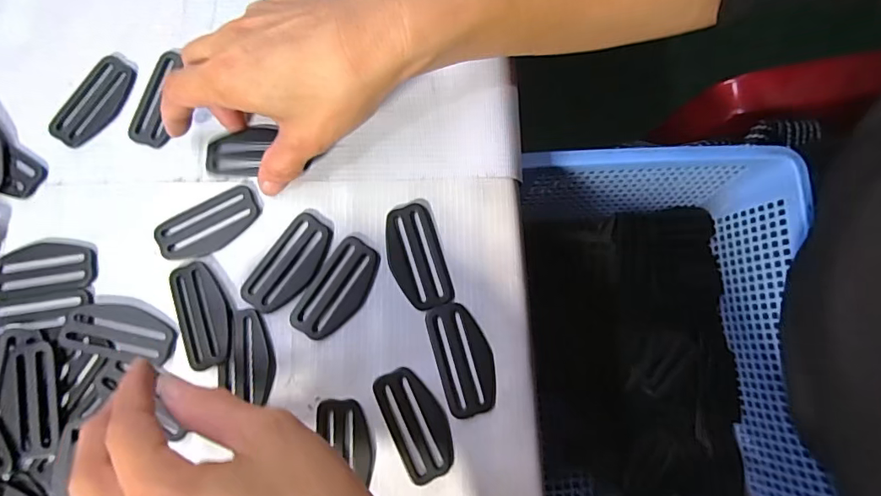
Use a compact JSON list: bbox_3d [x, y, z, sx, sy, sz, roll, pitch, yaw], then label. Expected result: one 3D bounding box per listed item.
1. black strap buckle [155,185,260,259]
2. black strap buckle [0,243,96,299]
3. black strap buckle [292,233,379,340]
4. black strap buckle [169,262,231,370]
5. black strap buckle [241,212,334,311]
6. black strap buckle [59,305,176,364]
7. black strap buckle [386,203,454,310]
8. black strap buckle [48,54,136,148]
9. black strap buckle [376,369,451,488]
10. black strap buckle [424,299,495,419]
[{"bbox_3d":[-0.134,-0.013,0.279,0.058,0.004,0.029,-28,80,-4],"label":"black strap buckle"},{"bbox_3d":[-0.228,0.012,0.277,0.058,0.004,0.029,-8,79,0],"label":"black strap buckle"},{"bbox_3d":[-0.057,0.024,0.271,0.029,0.004,0.059,33,82,7],"label":"black strap buckle"},{"bbox_3d":[-0.133,0.037,0.270,0.028,0.004,0.058,-22,80,-3],"label":"black strap buckle"},{"bbox_3d":[-0.085,0.009,0.273,0.030,0.004,0.059,35,82,7],"label":"black strap buckle"},{"bbox_3d":[-0.177,0.046,0.269,0.058,0.007,0.027,12,80,3],"label":"black strap buckle"},{"bbox_3d":[-0.014,0.005,0.274,0.029,0.004,0.059,-18,80,-2],"label":"black strap buckle"},{"bbox_3d":[-0.208,-0.088,0.292,0.031,0.004,0.059,31,82,7],"label":"black strap buckle"},{"bbox_3d":[-0.013,0.093,0.259,0.030,0.004,0.058,-25,80,-3],"label":"black strap buckle"},{"bbox_3d":[0.012,0.060,0.264,0.030,0.004,0.059,-16,80,-2],"label":"black strap buckle"}]

